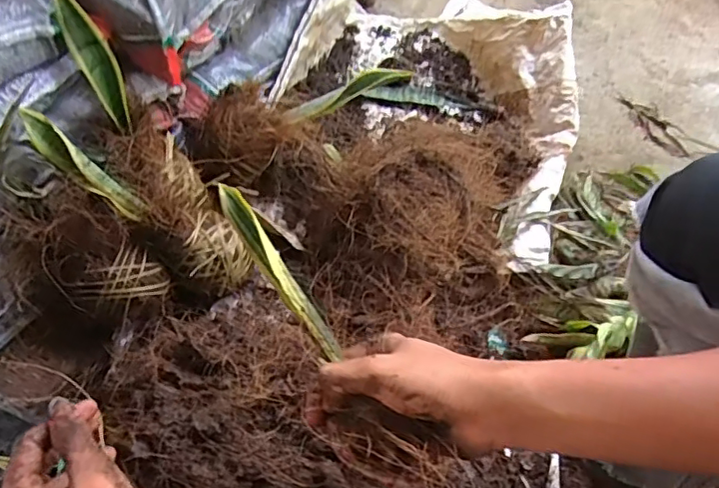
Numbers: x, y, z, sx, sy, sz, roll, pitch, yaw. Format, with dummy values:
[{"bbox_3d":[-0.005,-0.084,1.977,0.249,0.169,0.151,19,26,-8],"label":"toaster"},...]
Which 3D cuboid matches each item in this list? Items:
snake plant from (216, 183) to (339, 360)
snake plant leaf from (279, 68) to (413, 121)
[{"bbox_3d":[-0.072,0.007,0.435,0.019,0.035,0.217,-25,43,-17],"label":"snake plant"},{"bbox_3d":[-0.018,-0.189,0.698,0.164,0.037,0.016,-22,61,7],"label":"snake plant leaf"}]

